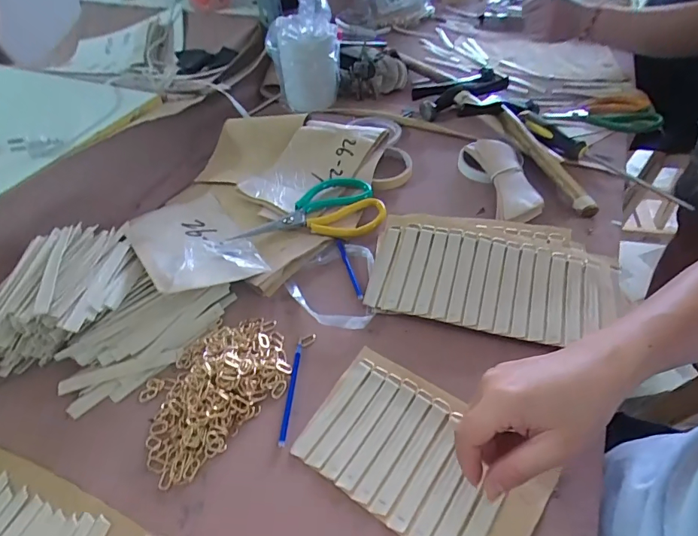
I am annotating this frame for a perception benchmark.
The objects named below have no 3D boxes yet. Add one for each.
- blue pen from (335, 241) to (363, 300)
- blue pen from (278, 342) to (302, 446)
[{"bbox_3d":[0.001,0.000,0.494,0.009,0.007,0.093,-15,48,-10],"label":"blue pen"},{"bbox_3d":[-0.054,0.113,0.399,0.006,0.004,0.102,1,47,5],"label":"blue pen"}]

